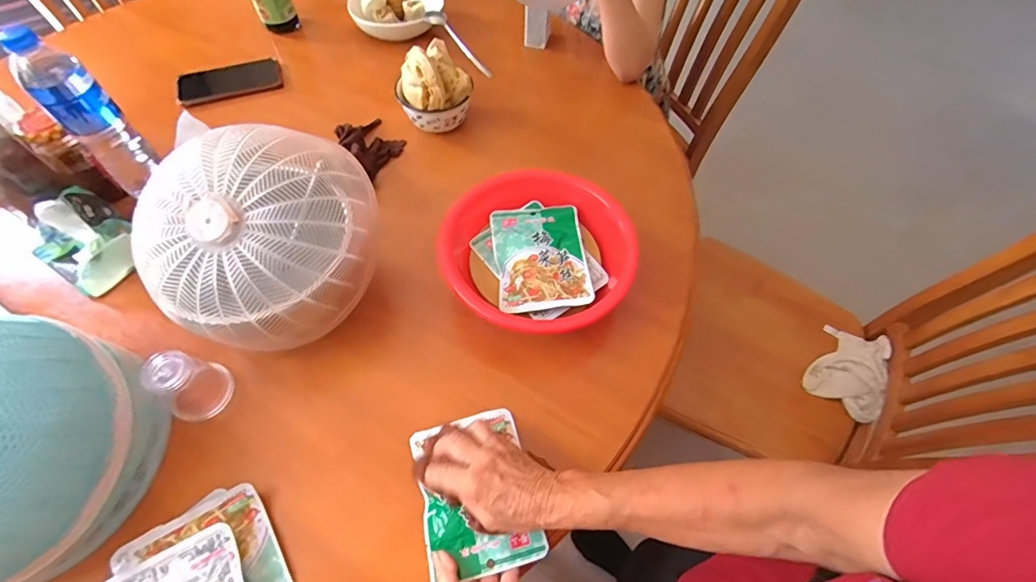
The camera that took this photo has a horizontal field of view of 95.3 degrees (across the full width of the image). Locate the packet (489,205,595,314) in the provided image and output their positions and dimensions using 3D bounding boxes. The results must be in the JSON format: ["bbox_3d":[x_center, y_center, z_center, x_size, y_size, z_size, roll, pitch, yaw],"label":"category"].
[{"bbox_3d":[0.028,-0.044,0.581,0.109,0.013,0.148,-5,60,-4],"label":"packet"}]

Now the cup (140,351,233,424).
[{"bbox_3d":[-0.356,0.098,0.507,0.061,0.069,0.065,27,63,14],"label":"cup"}]

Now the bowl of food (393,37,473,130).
[{"bbox_3d":[-0.130,-0.304,0.719,0.098,0.112,0.094,1,60,-1],"label":"bowl of food"}]

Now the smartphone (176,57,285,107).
[{"bbox_3d":[-0.490,-0.357,0.806,0.163,0.012,0.072,-21,70,-16],"label":"smartphone"}]

